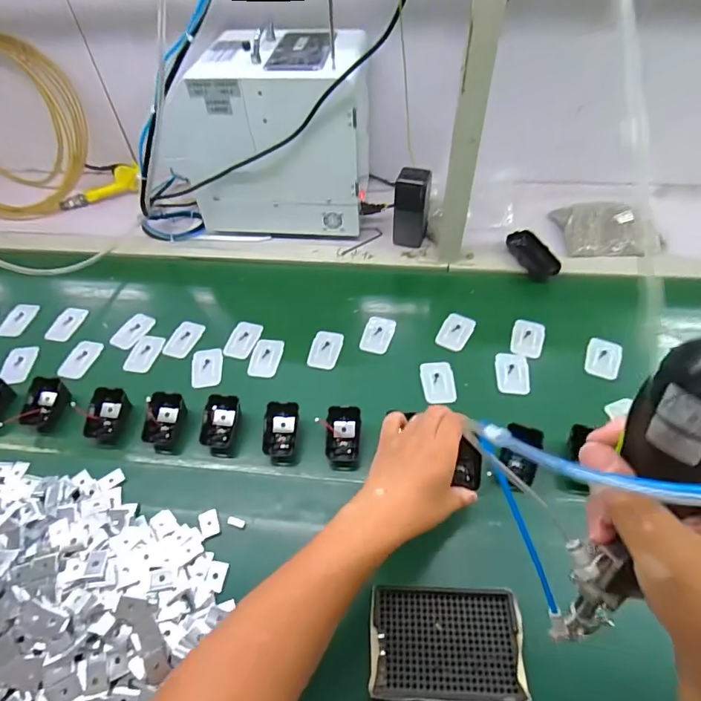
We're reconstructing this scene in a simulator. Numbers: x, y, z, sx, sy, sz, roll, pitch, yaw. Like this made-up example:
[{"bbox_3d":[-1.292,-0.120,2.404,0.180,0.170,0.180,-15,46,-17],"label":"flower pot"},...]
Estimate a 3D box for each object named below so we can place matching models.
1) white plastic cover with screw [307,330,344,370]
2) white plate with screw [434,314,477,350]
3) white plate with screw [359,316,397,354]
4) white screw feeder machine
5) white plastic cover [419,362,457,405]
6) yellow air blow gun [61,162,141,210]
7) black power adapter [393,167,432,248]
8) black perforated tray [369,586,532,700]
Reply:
[{"bbox_3d":[-0.038,-0.001,0.685,0.044,0.009,0.067,11,49,8],"label":"white plastic cover with screw"},{"bbox_3d":[0.163,-0.030,0.691,0.046,0.007,0.070,24,52,19],"label":"white plate with screw"},{"bbox_3d":[0.043,-0.025,0.698,0.046,0.007,0.068,14,50,11],"label":"white plate with screw"},{"bbox_3d":[-0.129,-0.371,0.798,0.310,0.294,0.187,6,49,4],"label":"white screw feeder machine"},{"bbox_3d":[0.125,0.045,0.636,0.047,0.004,0.067,1,49,-1],"label":"white plastic cover"},{"bbox_3d":[-0.525,-0.340,0.935,0.169,0.060,0.031,-14,51,-13],"label":"yellow air blow gun"},{"bbox_3d":[0.108,-0.247,0.784,0.063,0.130,0.047,8,51,11],"label":"black power adapter"},{"bbox_3d":[0.092,0.282,0.431,0.142,0.017,0.092,3,49,1],"label":"black perforated tray"}]

